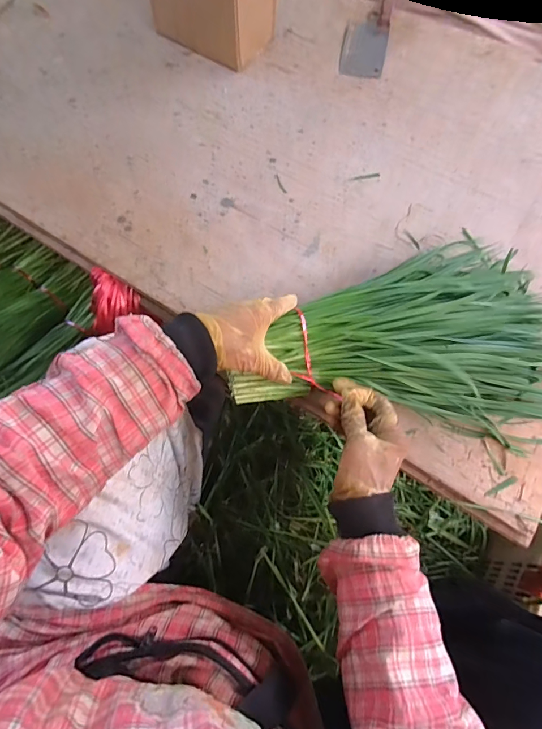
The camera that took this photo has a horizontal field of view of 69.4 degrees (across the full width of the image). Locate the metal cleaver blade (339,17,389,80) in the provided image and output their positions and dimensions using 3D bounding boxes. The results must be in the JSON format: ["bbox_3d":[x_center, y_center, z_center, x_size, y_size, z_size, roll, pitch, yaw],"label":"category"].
[{"bbox_3d":[0.194,-0.658,0.809,0.088,0.008,0.197,12,67,4],"label":"metal cleaver blade"}]

